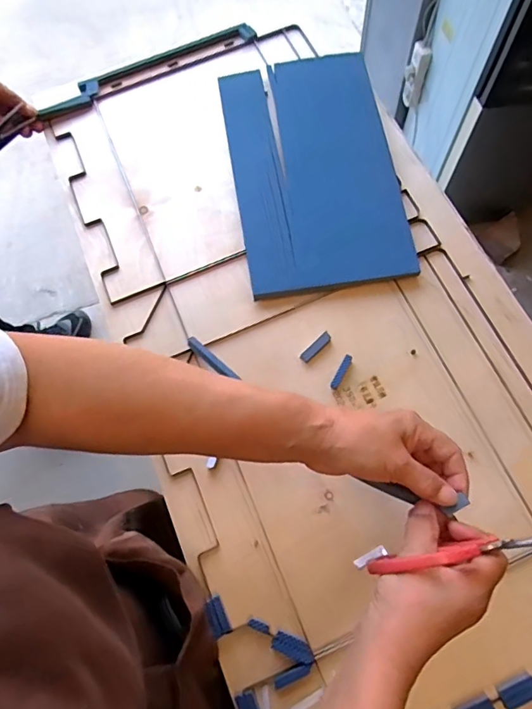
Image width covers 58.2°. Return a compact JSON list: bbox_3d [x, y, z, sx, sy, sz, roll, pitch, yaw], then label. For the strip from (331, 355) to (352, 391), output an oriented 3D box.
[{"bbox_3d":[0.087,0.021,0.553,0.010,0.004,0.045,30,74,13],"label":"strip"}]

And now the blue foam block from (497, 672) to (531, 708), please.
[{"bbox_3d":[0.237,0.316,0.447,0.037,0.005,0.020,-23,71,-6],"label":"blue foam block"}]

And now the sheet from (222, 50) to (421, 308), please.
[{"bbox_3d":[0.062,-0.257,0.647,0.209,0.018,0.371,-9,70,-1],"label":"sheet"}]

